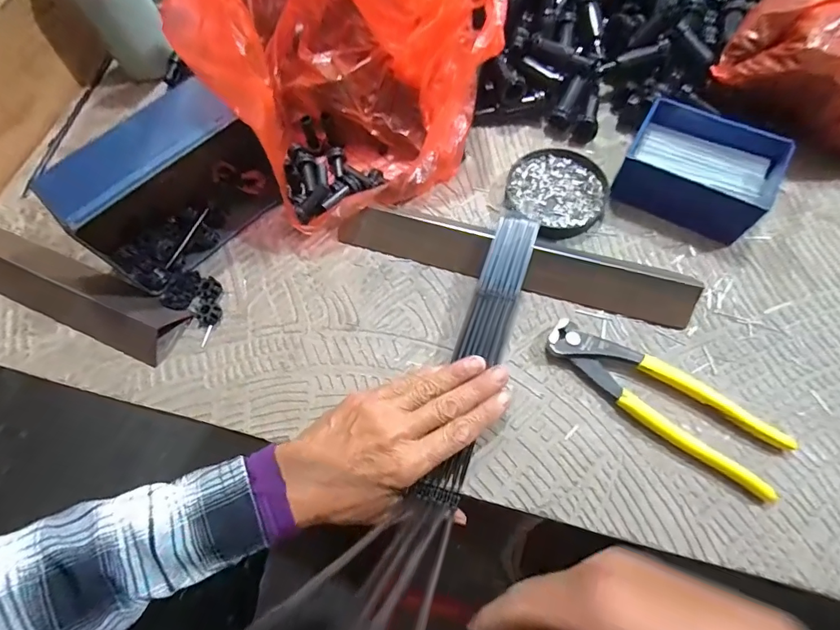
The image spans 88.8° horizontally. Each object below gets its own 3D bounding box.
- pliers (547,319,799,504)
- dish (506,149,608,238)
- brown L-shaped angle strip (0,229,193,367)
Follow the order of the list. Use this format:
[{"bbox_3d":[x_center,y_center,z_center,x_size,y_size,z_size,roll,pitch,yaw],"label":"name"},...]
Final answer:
[{"bbox_3d":[0.168,0.054,0.298,0.165,0.017,0.050,34,71,17],"label":"pliers"},{"bbox_3d":[0.117,-0.105,0.370,0.082,0.011,0.086,9,66,7],"label":"dish"},{"bbox_3d":[-0.300,-0.027,0.348,0.228,0.030,0.049,21,67,12],"label":"brown L-shaped angle strip"}]

